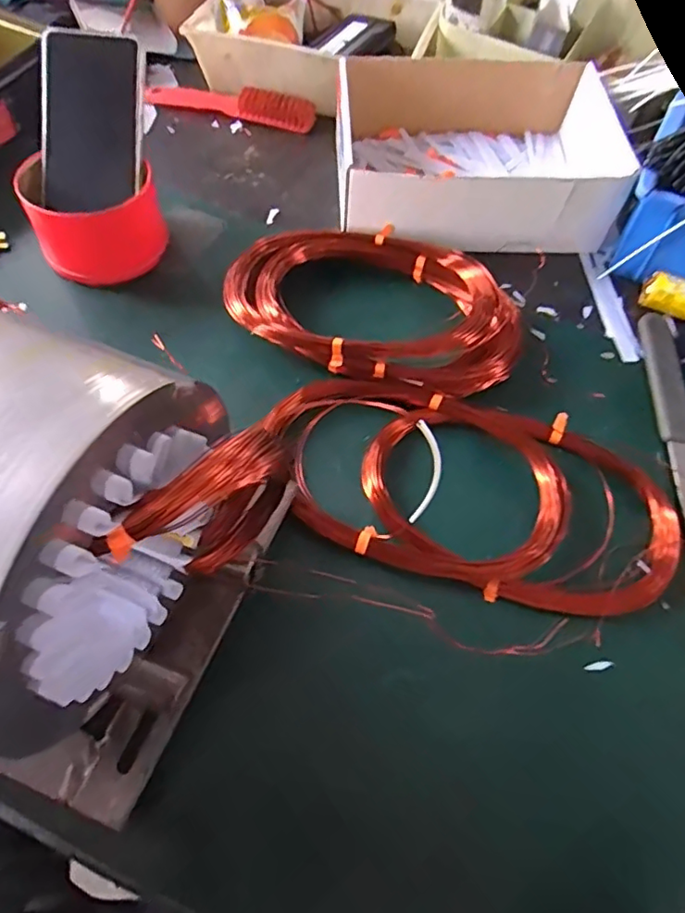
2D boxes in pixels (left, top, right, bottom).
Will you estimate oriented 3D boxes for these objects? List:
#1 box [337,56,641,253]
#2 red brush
[{"bbox_3d":[0.129,-0.285,0.534,0.261,0.076,0.199,-1,61,-3],"label":"box"},{"bbox_3d":[-0.119,-0.382,0.607,0.180,0.022,0.038,15,61,6],"label":"red brush"}]

